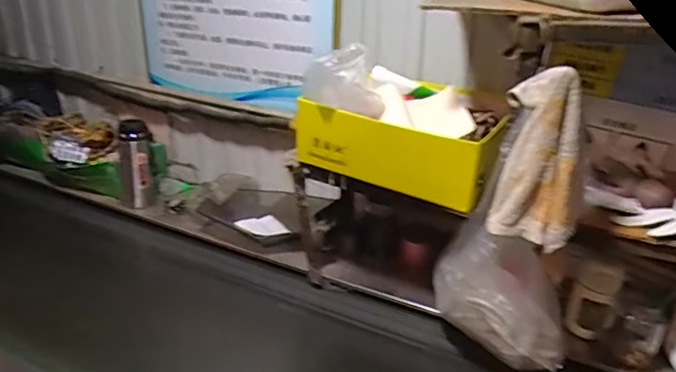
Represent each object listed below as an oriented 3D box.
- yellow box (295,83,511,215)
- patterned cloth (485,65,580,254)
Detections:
[{"bbox_3d":[0.115,-0.088,0.909,0.369,0.132,0.207,15,26,24],"label":"yellow box"},{"bbox_3d":[0.271,-0.036,0.664,0.111,0.212,0.072,15,27,25],"label":"patterned cloth"}]

